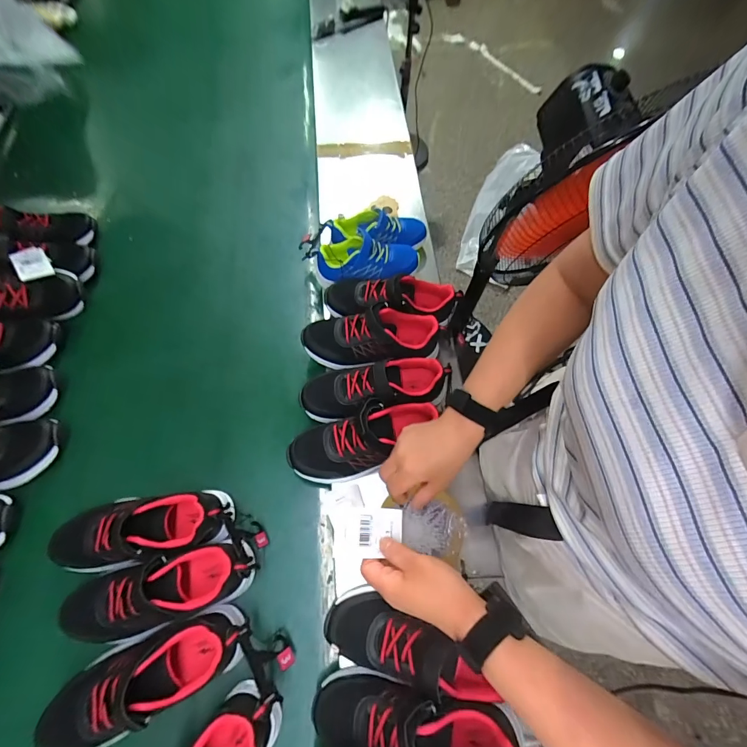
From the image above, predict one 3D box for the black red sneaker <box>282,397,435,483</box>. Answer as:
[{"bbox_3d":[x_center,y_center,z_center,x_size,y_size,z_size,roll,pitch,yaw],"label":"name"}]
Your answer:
[{"bbox_3d":[-0.015,0.093,0.551,0.221,0.074,0.090,-17,66,-10],"label":"black red sneaker"}]

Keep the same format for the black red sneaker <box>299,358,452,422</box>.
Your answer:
[{"bbox_3d":[0.004,0.017,0.594,0.231,0.079,0.093,0,64,-3],"label":"black red sneaker"}]

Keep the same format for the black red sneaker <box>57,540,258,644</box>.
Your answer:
[{"bbox_3d":[-0.278,0.292,0.500,0.231,0.102,0.080,-12,65,-8],"label":"black red sneaker"}]

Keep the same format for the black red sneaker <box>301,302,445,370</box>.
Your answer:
[{"bbox_3d":[-0.004,-0.065,0.638,0.228,0.083,0.083,-1,64,-3],"label":"black red sneaker"}]

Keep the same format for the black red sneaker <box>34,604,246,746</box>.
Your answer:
[{"bbox_3d":[-0.272,0.369,0.463,0.221,0.099,0.086,-23,68,-13],"label":"black red sneaker"}]

